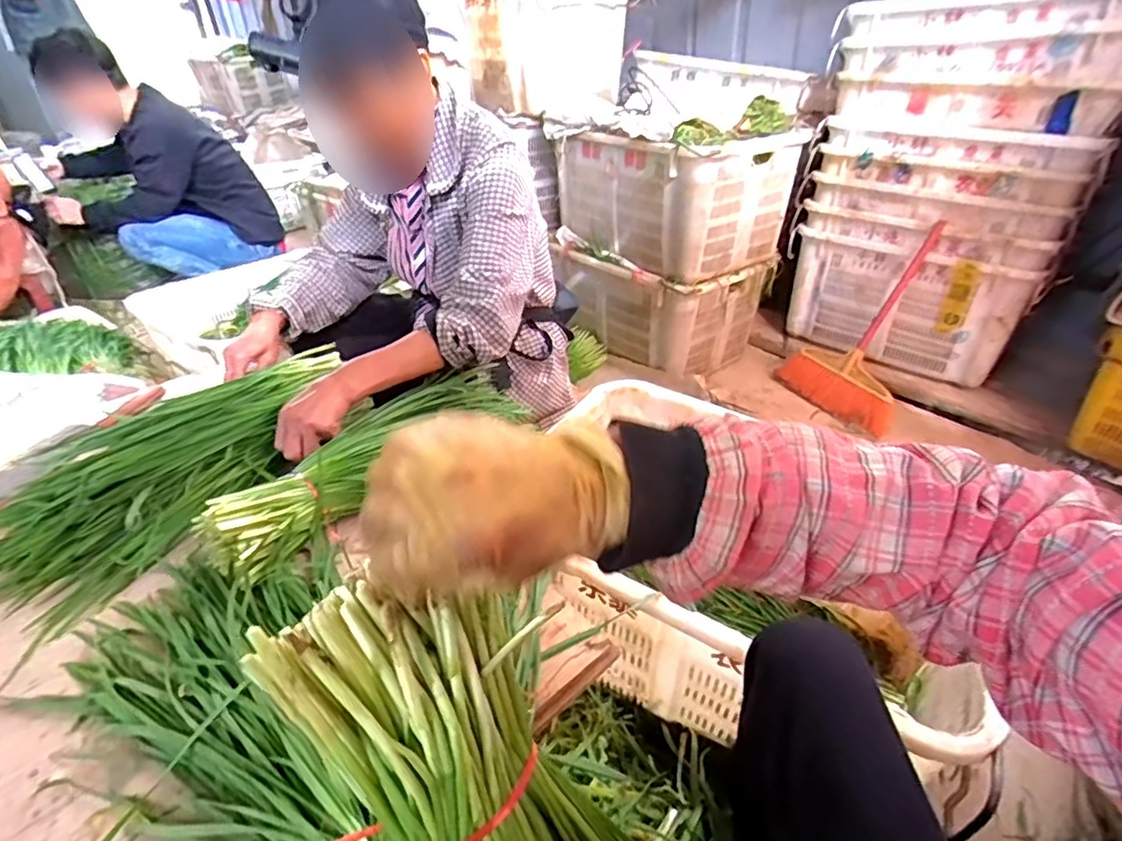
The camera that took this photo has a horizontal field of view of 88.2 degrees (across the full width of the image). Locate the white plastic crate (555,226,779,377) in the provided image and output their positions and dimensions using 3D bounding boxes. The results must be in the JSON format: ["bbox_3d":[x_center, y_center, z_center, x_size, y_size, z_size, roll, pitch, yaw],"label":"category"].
[{"bbox_3d":[0.297,-0.400,1.843,0.373,0.297,0.558,-28,42,-34],"label":"white plastic crate"}]

